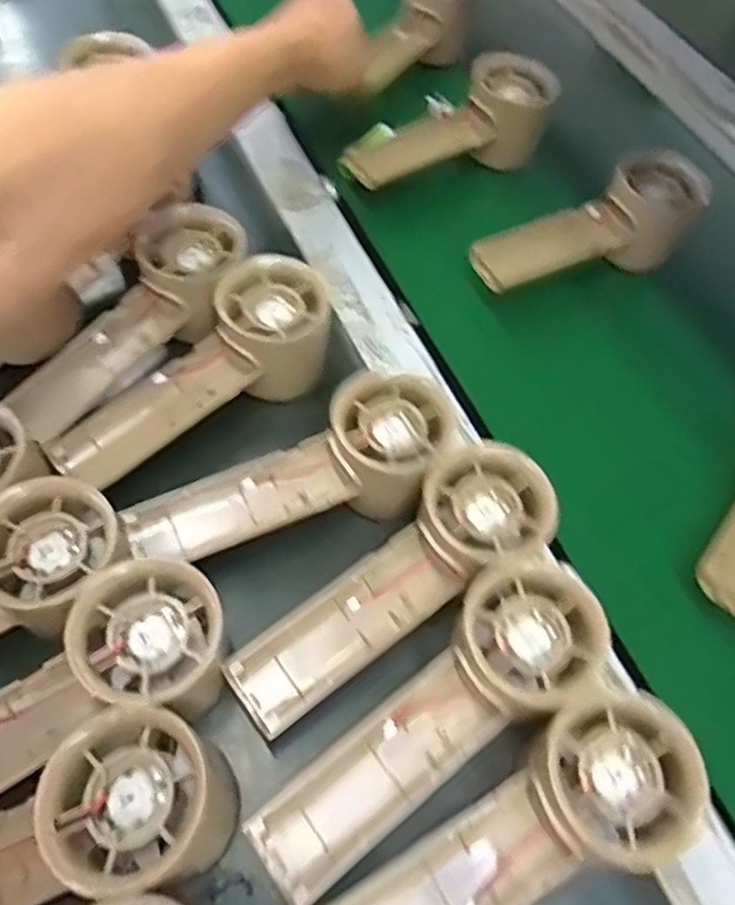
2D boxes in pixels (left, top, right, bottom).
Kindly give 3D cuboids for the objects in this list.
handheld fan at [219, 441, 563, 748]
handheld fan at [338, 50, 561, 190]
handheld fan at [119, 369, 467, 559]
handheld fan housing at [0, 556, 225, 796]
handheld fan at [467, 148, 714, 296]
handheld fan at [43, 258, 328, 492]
[{"bbox_3d":[0.013,0.057,0.303,0.156,0.029,0.050,-38,66,-11],"label":"handheld fan"},{"bbox_3d":[0.054,-0.226,0.479,0.148,0.055,0.051,-23,61,-19],"label":"handheld fan"},{"bbox_3d":[-0.032,0.016,0.330,0.154,0.046,0.056,-25,61,-5],"label":"handheld fan"},{"bbox_3d":[-0.126,0.102,0.266,0.160,0.033,0.058,-34,64,-9],"label":"handheld fan housing"},{"bbox_3d":[0.145,-0.139,0.436,0.154,0.042,0.058,-28,63,-21],"label":"handheld fan"},{"bbox_3d":[-0.086,-0.036,0.367,0.158,0.056,0.054,-39,66,-11],"label":"handheld fan"}]

